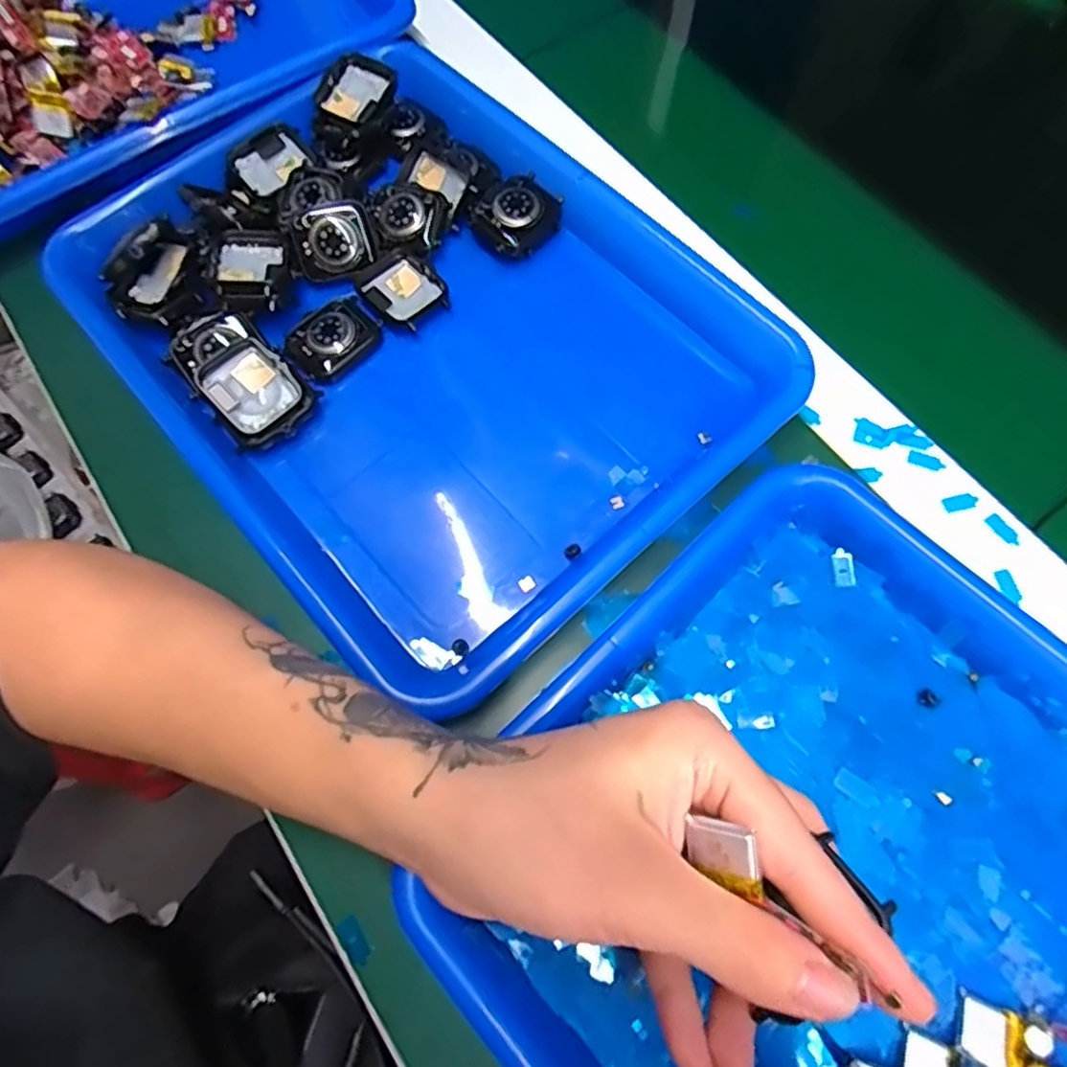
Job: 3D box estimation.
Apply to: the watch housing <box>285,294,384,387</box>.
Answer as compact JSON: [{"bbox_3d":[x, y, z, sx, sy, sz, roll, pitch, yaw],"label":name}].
[{"bbox_3d":[-0.104,-0.100,0.338,0.047,0.014,0.037,-43,75,-10],"label":"watch housing"}]

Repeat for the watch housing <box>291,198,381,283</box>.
[{"bbox_3d":[-0.105,-0.154,0.343,0.042,0.012,0.035,-24,111,-4],"label":"watch housing"}]

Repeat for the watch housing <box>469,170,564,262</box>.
[{"bbox_3d":[-0.010,-0.171,0.349,0.044,0.010,0.039,-39,93,0],"label":"watch housing"}]

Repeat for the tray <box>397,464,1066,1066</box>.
[{"bbox_3d":[0.146,0.152,0.223,0.326,0.036,0.261,41,79,15],"label":"tray"}]

